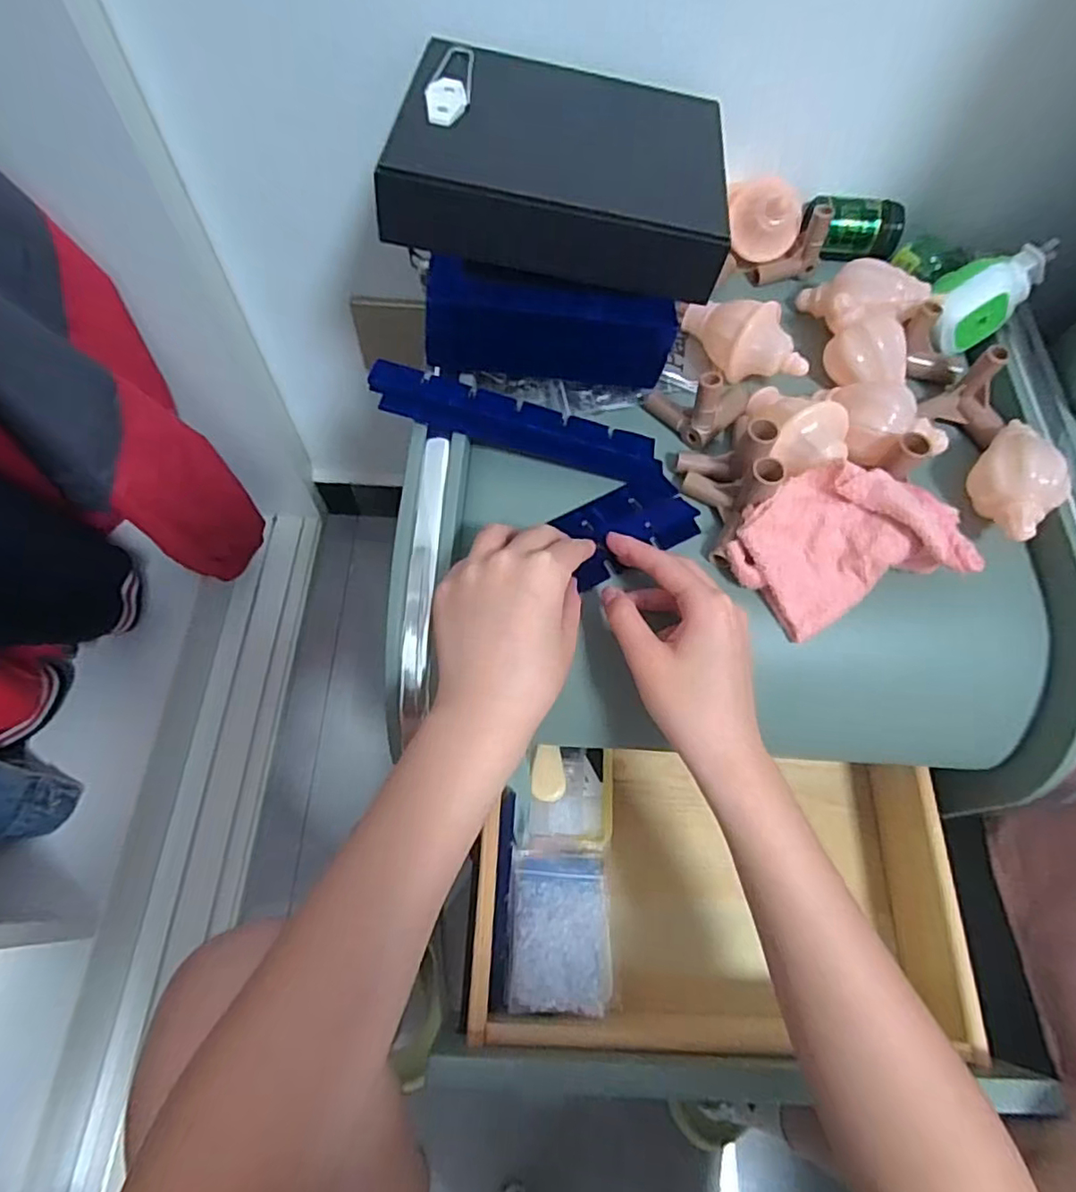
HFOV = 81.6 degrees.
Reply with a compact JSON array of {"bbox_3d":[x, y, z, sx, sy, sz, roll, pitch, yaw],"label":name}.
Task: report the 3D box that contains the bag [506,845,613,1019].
[{"bbox_3d":[0.017,0.230,0.434,0.068,0.026,0.096,3,65,-1],"label":"bag"}]

